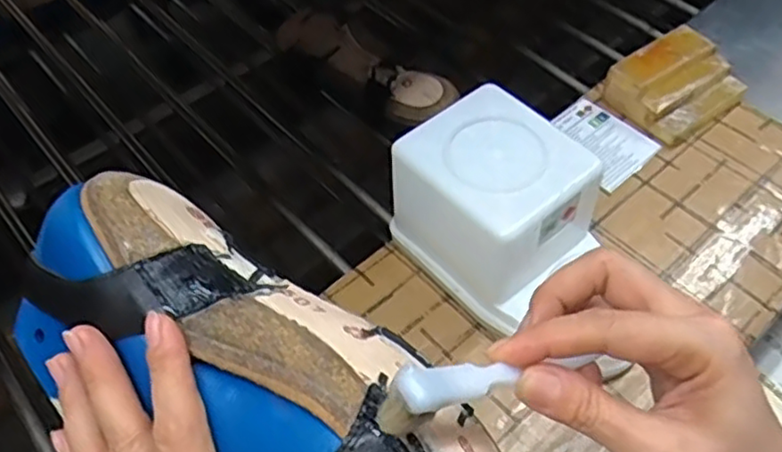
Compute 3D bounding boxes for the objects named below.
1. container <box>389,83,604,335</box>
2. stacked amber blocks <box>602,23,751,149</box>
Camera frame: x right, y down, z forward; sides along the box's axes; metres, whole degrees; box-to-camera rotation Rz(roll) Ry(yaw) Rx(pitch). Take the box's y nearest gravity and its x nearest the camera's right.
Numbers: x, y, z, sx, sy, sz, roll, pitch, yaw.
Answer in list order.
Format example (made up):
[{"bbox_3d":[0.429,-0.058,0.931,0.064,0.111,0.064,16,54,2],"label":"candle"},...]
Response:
[{"bbox_3d":[0.072,-0.015,0.460,0.106,0.108,0.113,-35,59,-22],"label":"container"},{"bbox_3d":[0.250,-0.123,0.571,0.103,0.048,0.080,-28,57,-17],"label":"stacked amber blocks"}]

